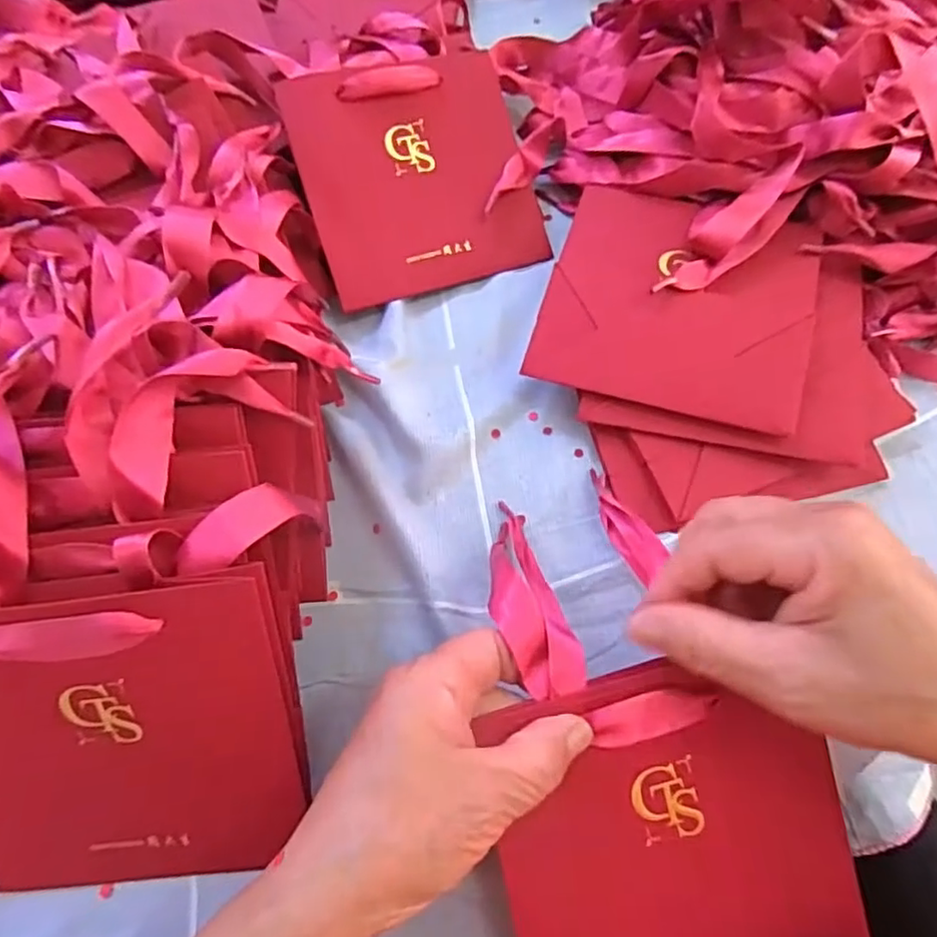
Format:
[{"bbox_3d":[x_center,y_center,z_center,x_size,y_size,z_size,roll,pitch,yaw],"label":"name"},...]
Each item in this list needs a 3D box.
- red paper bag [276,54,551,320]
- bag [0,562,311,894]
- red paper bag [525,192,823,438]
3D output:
[{"bbox_3d":[-0.029,-0.181,0.385,0.139,0.008,0.138,-18,92,-12],"label":"red paper bag"},{"bbox_3d":[-0.141,0.109,0.248,0.147,0.018,0.134,-6,109,3],"label":"bag"},{"bbox_3d":[0.116,-0.096,0.343,0.135,0.011,0.141,17,68,11],"label":"red paper bag"}]

